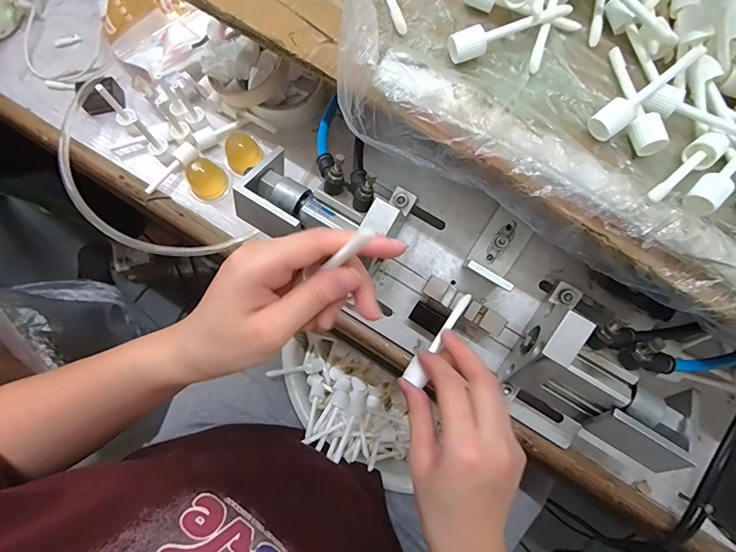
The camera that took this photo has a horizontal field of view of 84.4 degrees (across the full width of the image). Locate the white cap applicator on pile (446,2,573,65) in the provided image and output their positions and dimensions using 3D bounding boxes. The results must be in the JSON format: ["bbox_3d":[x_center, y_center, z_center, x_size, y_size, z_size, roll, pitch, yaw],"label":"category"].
[{"bbox_3d":[0.095,-0.164,0.276,0.083,0.018,0.013,-18,78,-4],"label":"white cap applicator on pile"}]

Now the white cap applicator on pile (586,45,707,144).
[{"bbox_3d":[0.178,-0.119,0.262,0.078,0.022,0.018,-39,80,-8],"label":"white cap applicator on pile"}]

